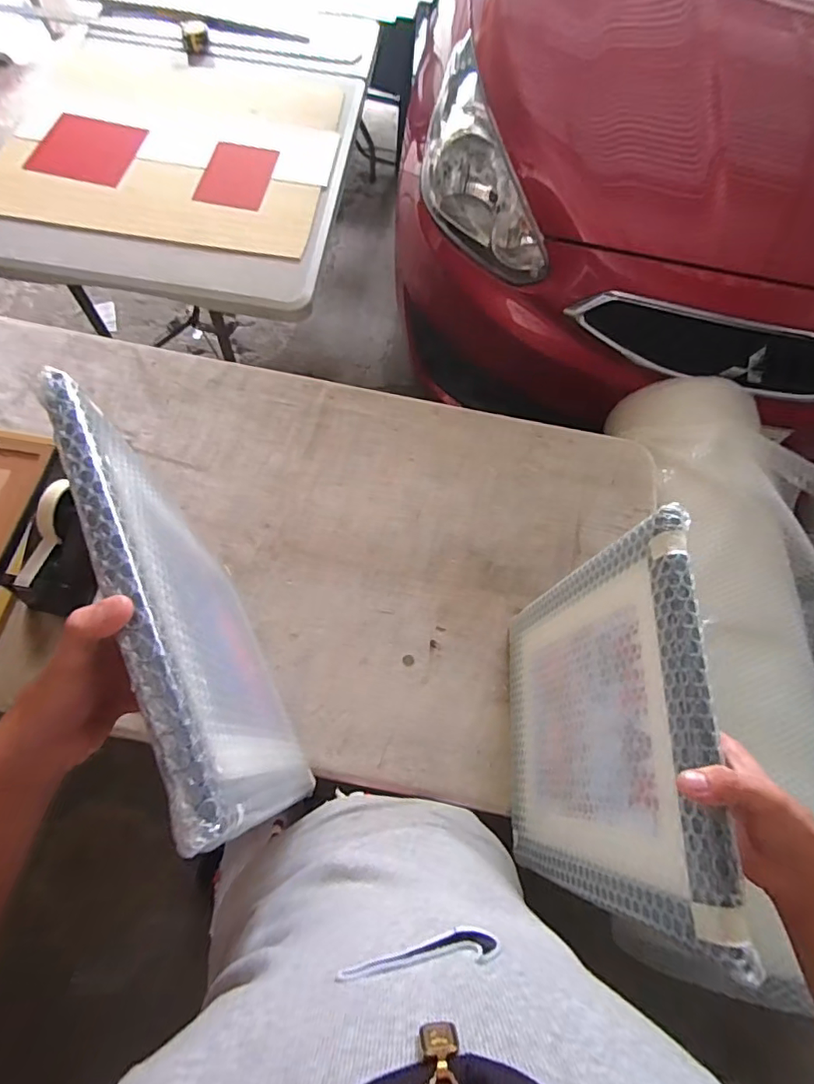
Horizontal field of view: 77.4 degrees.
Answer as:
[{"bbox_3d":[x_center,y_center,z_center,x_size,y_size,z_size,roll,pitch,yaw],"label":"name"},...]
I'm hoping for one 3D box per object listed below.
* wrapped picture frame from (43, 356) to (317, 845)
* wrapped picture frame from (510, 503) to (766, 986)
[{"bbox_3d":[-0.176,0.092,0.476,0.021,0.388,0.312,-24,72,-11],"label":"wrapped picture frame"},{"bbox_3d":[0.173,0.176,0.503,0.019,0.363,0.295,6,66,-7],"label":"wrapped picture frame"}]

